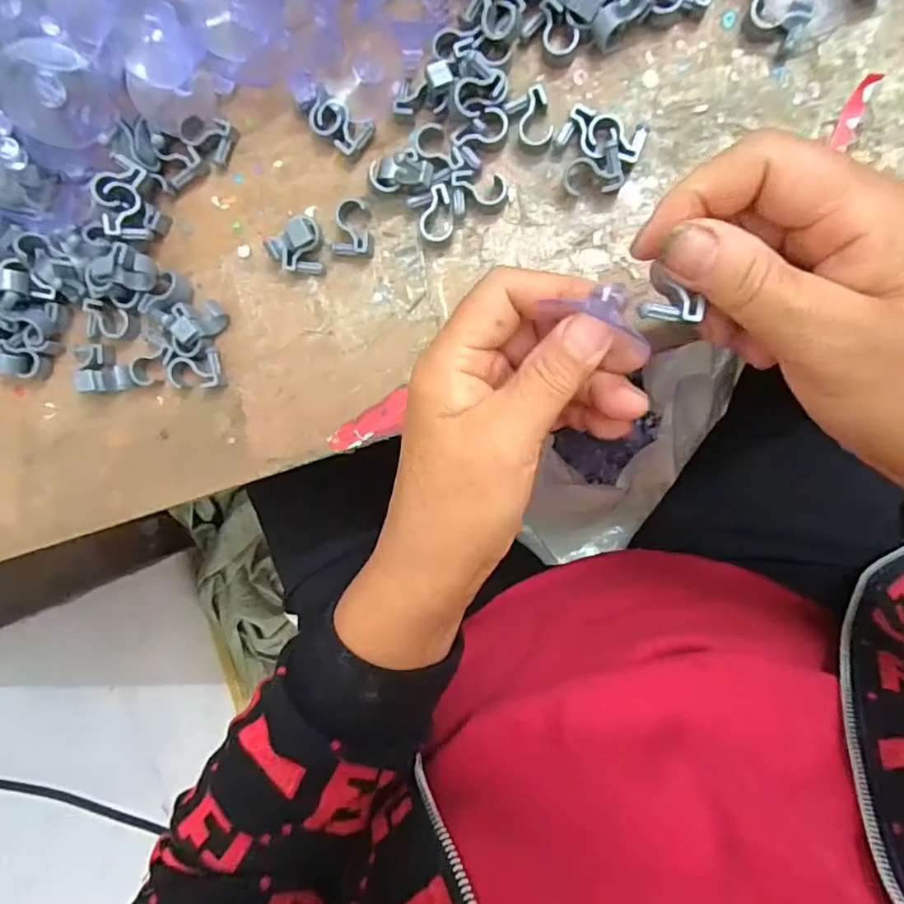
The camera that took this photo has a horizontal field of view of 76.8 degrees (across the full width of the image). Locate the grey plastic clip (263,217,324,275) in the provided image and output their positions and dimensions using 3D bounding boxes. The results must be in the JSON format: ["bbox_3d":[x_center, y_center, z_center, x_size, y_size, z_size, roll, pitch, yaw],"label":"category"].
[{"bbox_3d":[-0.074,-0.096,0.267,0.023,0.019,0.021,2,96,5],"label":"grey plastic clip"}]

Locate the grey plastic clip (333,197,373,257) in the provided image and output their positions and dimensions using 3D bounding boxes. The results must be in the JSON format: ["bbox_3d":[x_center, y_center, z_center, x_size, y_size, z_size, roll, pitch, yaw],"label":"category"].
[{"bbox_3d":[-0.047,-0.106,0.266,0.018,0.010,0.027,2,96,5],"label":"grey plastic clip"}]

